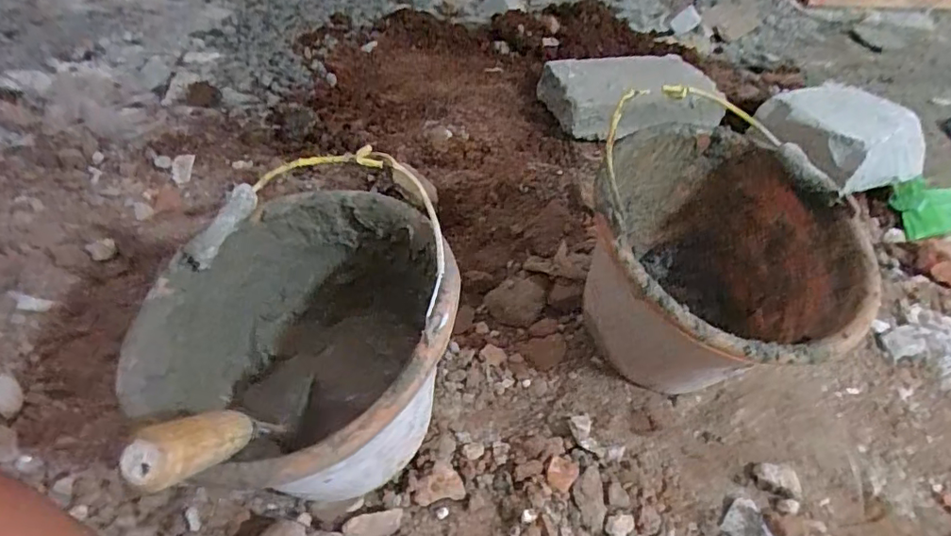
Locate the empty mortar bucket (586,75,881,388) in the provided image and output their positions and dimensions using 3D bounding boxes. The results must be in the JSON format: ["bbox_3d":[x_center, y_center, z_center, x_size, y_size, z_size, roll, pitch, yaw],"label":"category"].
[{"bbox_3d":[0.239,0.018,0.598,0.285,0.239,0.277,25,50,19],"label":"empty mortar bucket"}]

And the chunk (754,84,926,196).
[{"bbox_3d":[0.630,-0.237,0.952,0.194,0.116,0.229,-18,51,-19],"label":"chunk"}]

